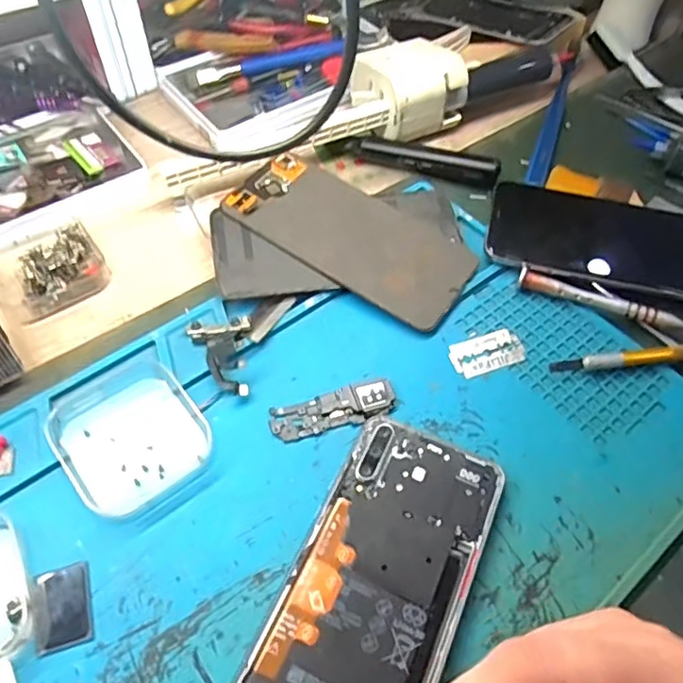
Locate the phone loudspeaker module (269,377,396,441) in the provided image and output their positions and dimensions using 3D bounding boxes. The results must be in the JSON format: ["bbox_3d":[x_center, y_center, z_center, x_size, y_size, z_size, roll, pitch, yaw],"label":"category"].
[{"bbox_3d":[-0.004,0.034,0.303,0.063,0.004,0.021,-14,57,-12],"label":"phone loudspeaker module"}]

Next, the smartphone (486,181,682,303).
[{"bbox_3d":[0.165,-0.067,0.376,0.140,0.014,0.081,12,55,5],"label":"smartphone"}]

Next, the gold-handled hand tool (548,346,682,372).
[{"bbox_3d":[0.177,0.006,0.324,0.129,0.013,0.010,-6,55,-7],"label":"gold-handled hand tool"}]

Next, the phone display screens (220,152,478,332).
[{"bbox_3d":[0.006,-0.067,0.360,0.148,0.005,0.069,34,62,15],"label":"phone display screens"}]

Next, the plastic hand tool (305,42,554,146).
[{"bbox_3d":[0.061,-0.185,0.432,0.168,0.048,0.063,-14,57,-12],"label":"plastic hand tool"}]

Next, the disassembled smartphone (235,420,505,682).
[{"bbox_3d":[0.015,0.105,0.251,0.069,0.008,0.149,23,57,13],"label":"disassembled smartphone"}]

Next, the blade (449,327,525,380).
[{"bbox_3d":[0.080,0.004,0.328,0.041,0.004,0.024,-18,58,-14],"label":"blade"}]

